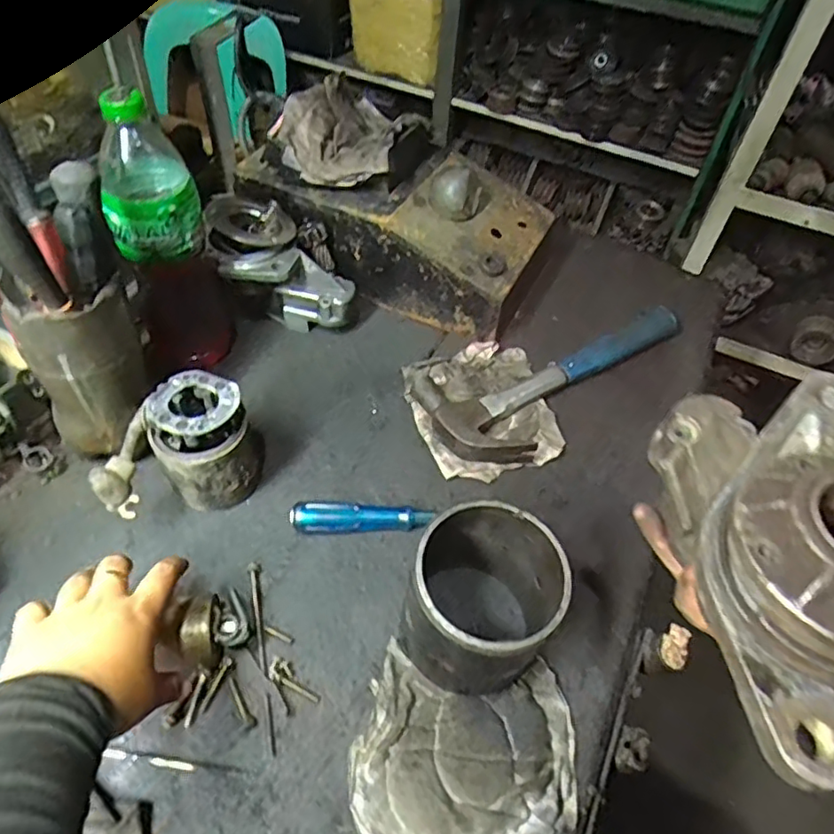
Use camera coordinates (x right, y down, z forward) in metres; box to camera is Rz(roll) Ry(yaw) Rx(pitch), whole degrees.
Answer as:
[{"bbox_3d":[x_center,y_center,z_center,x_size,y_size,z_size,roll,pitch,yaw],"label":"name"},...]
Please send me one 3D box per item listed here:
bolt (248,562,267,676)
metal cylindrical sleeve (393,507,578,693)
[{"bbox_3d":[-0.128,0.161,0.491,0.009,0.010,0.092,-8,52,-13],"label":"bolt"},{"bbox_3d":[0.048,0.140,0.455,0.104,0.118,0.105,2,50,-3],"label":"metal cylindrical sleeve"}]

